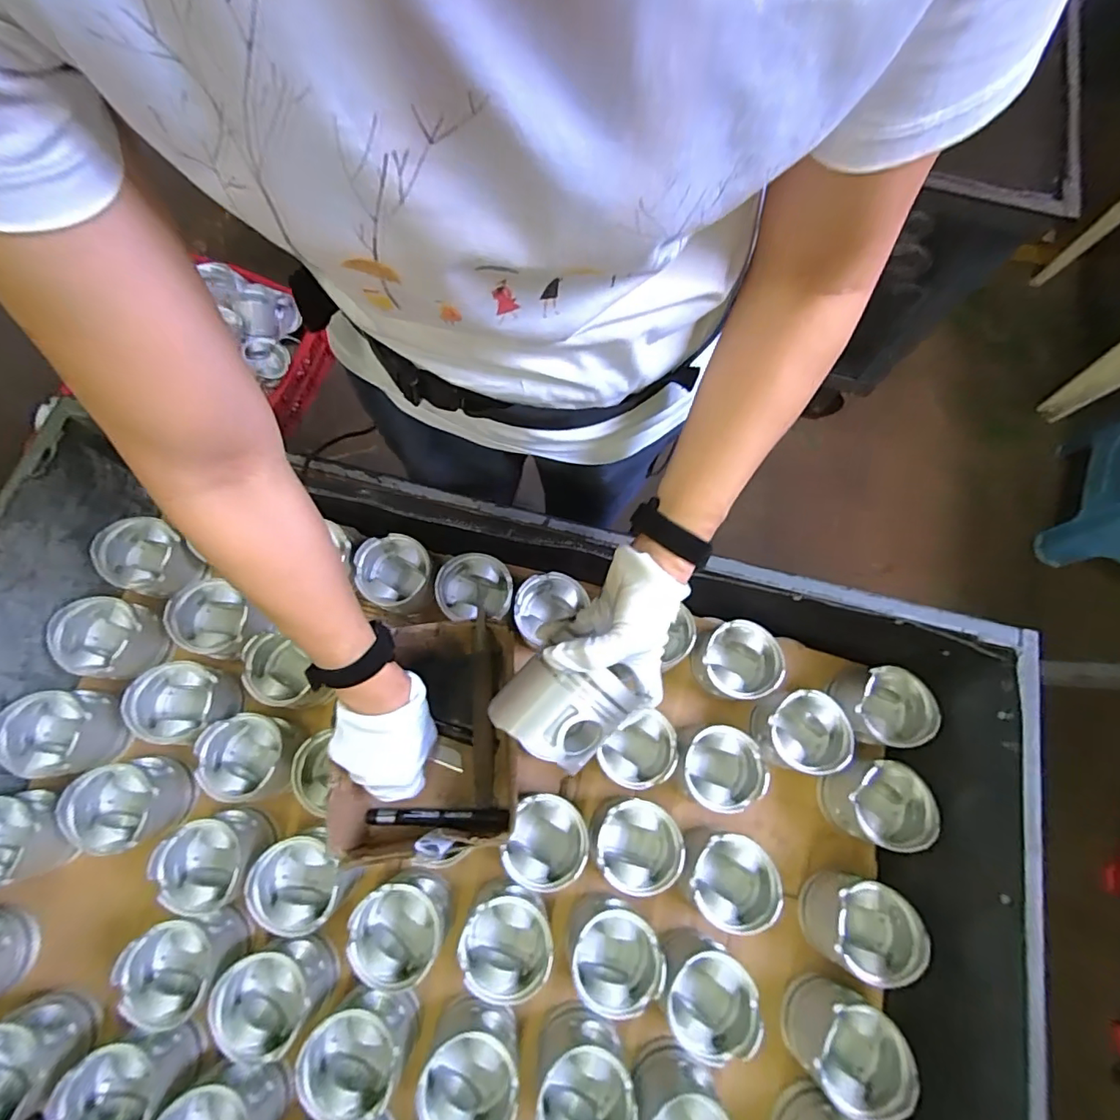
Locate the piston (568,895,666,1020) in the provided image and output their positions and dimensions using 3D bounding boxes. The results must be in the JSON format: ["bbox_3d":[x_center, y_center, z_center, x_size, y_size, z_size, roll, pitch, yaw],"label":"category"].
[{"bbox_3d":[0.059,0.423,0.577,0.092,0.077,0.089,0,73,-1],"label":"piston"}]

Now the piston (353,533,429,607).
[{"bbox_3d":[-0.214,0.017,0.689,0.091,0.062,0.083,0,73,-1],"label":"piston"}]

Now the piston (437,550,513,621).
[{"bbox_3d":[-0.111,0.042,0.690,0.080,0.077,0.088,0,73,-1],"label":"piston"}]

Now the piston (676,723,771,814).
[{"bbox_3d":[0.184,0.250,0.645,0.094,0.093,0.094,0,73,-1],"label":"piston"}]

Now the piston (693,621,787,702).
[{"bbox_3d":[0.215,0.128,0.665,0.096,0.080,0.097,0,73,-1],"label":"piston"}]

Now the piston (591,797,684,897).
[{"bbox_3d":[0.087,0.327,0.618,0.089,0.092,0.088,0,73,-1],"label":"piston"}]

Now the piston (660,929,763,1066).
[{"bbox_3d":[0.154,0.463,0.564,0.090,0.077,0.093,0,73,-1],"label":"piston"}]

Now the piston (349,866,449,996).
[{"bbox_3d":[-0.169,0.391,0.565,0.095,0.064,0.095,6,73,0],"label":"piston"}]

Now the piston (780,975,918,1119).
[{"bbox_3d":[0.299,0.505,0.553,0.096,0.076,0.091,0,73,-1],"label":"piston"}]

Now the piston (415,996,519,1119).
[{"bbox_3d":[-0.090,0.513,0.543,0.098,0.080,0.103,13,73,3],"label":"piston"}]

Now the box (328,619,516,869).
[{"bbox_3d":[-0.131,0.181,0.556,0.158,0.114,0.214,1,73,-1],"label":"box"}]

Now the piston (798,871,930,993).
[{"bbox_3d":[0.333,0.407,0.597,0.097,0.090,0.093,0,73,-1],"label":"piston"}]

